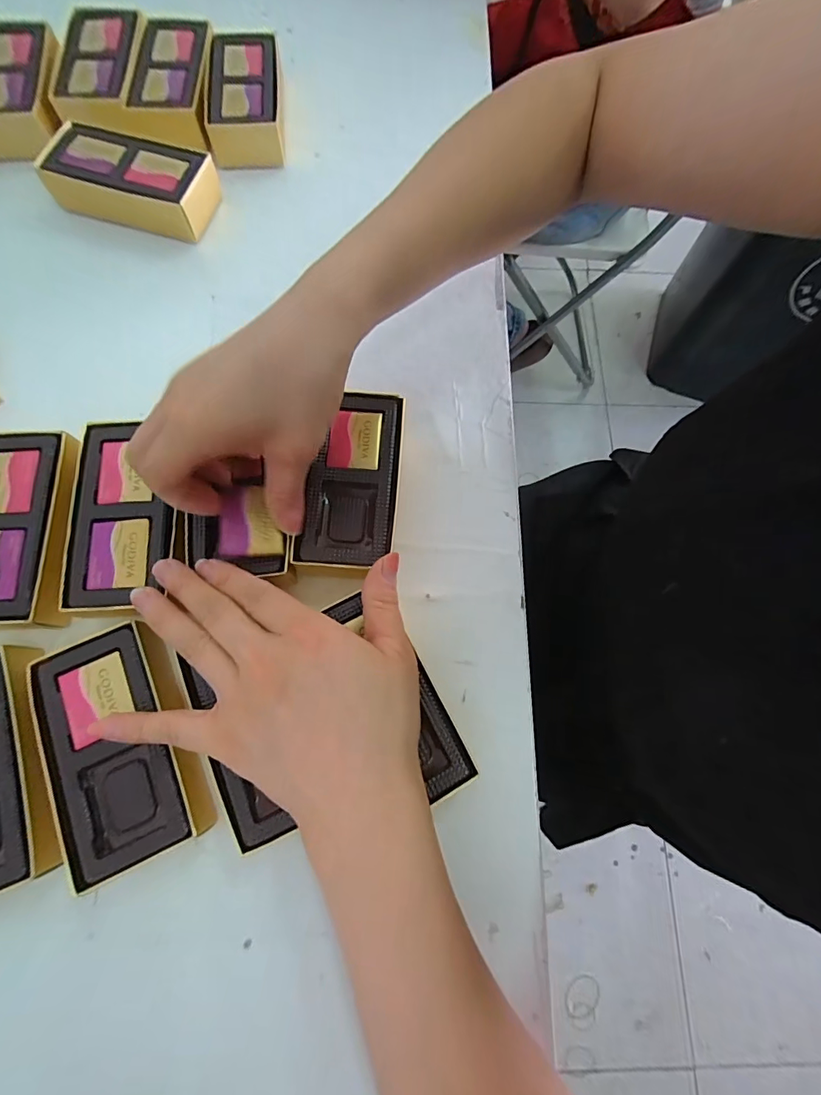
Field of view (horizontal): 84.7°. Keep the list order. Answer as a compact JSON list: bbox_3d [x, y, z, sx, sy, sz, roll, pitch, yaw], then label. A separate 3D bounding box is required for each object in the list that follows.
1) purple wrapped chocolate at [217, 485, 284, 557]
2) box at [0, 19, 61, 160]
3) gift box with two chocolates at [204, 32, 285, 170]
[{"bbox_3d":[-0.088,-0.015,0.249,0.031,0.009,0.039,-5,73,-1],"label":"purple wrapped chocolate"},{"bbox_3d":[-0.322,-0.377,0.369,0.067,0.033,0.122,-12,75,-7],"label":"box"},{"bbox_3d":[-0.139,-0.377,0.384,0.059,0.040,0.115,-6,73,-5],"label":"gift box with two chocolates"}]

